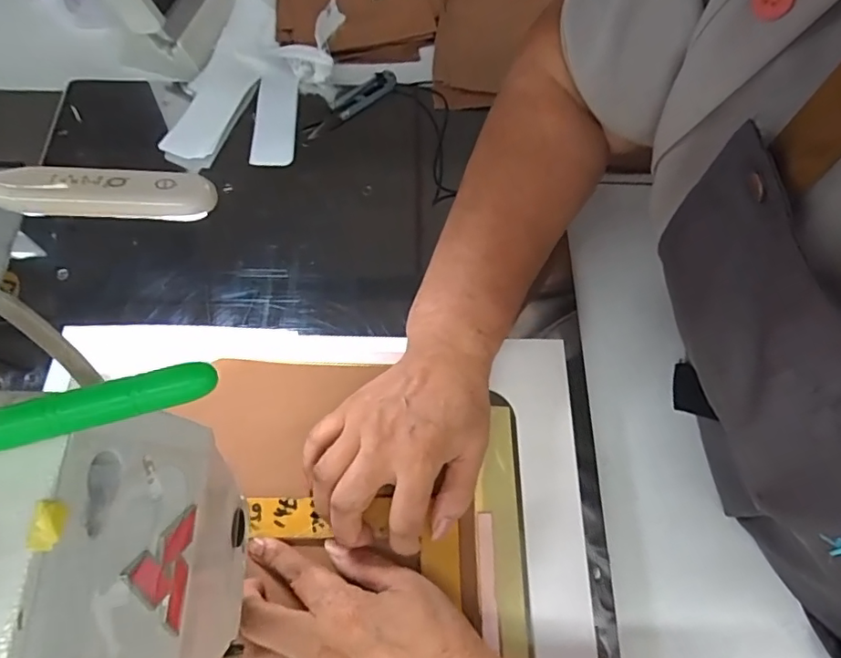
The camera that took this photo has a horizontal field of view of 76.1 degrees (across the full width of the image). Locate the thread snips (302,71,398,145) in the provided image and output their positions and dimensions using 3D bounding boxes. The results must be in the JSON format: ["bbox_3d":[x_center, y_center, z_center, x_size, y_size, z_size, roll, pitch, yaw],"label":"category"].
[{"bbox_3d":[-0.068,-0.211,0.502,0.108,0.012,0.023,-38,73,-16],"label":"thread snips"}]

